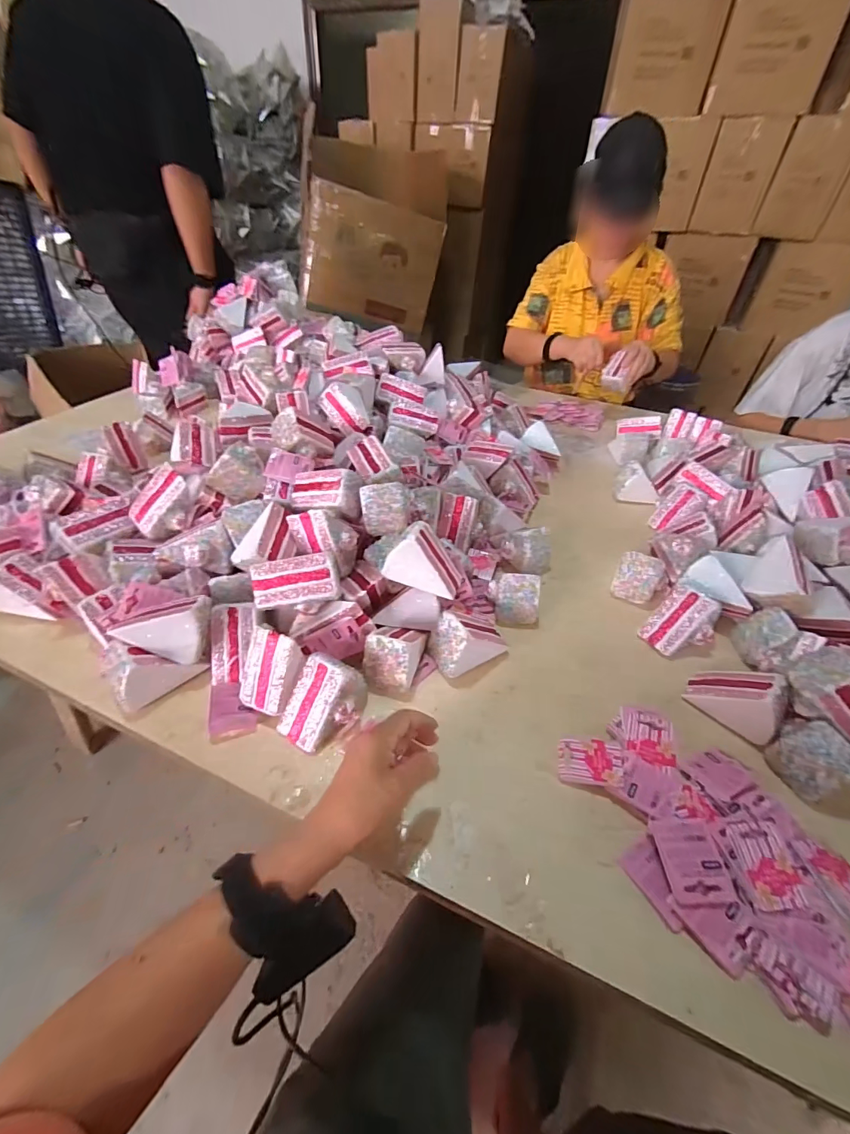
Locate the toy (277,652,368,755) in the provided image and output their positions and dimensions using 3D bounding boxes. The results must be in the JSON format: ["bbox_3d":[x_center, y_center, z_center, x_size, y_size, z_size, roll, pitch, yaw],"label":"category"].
[{"bbox_3d":[-0.101,0.136,0.444,0.068,0.060,0.085,21,44,18],"label":"toy"}]

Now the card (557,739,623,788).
[{"bbox_3d":[0.165,0.191,0.433,0.060,0.006,0.051,3,31,16],"label":"card"}]

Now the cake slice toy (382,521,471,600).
[{"bbox_3d":[0.002,-0.008,0.496,0.087,0.065,0.057,12,42,9],"label":"cake slice toy"}]

